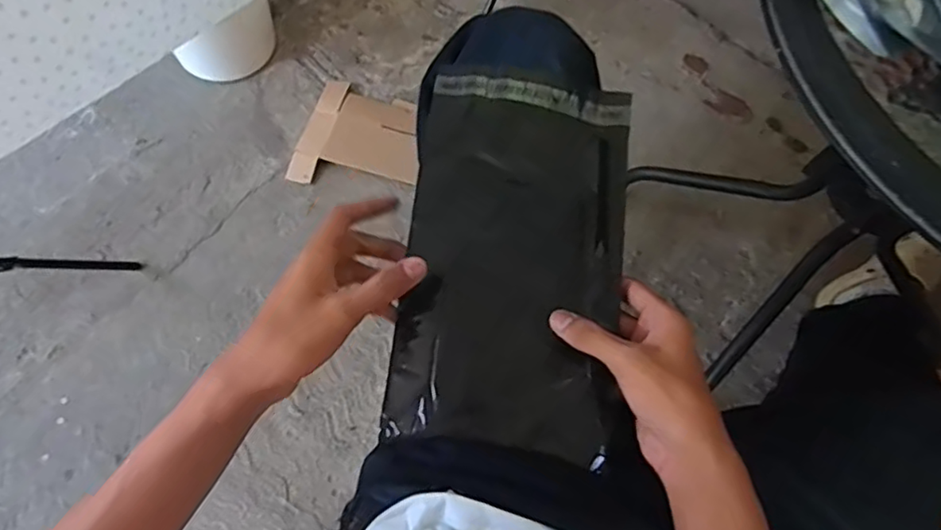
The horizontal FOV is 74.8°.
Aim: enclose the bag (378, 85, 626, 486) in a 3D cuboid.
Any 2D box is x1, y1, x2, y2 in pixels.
[{"bbox_3d":[0.034,-0.007,0.465,0.159,0.046,0.275,7,69,0],"label":"bag"}]

